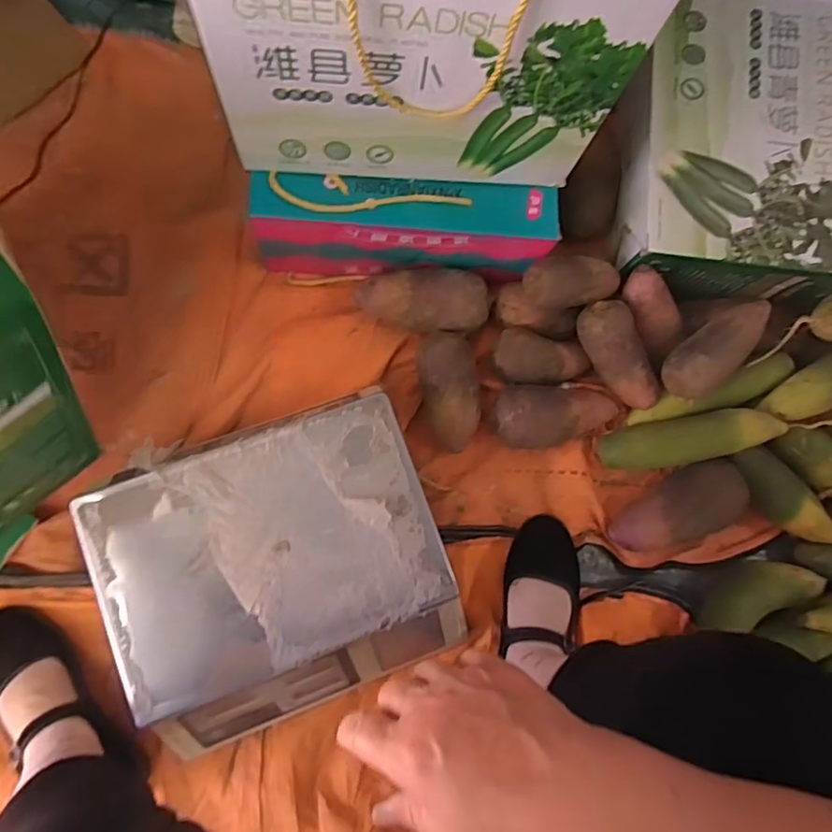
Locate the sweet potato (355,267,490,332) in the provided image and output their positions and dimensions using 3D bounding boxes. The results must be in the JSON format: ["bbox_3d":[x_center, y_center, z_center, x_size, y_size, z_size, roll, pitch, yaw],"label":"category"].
[{"bbox_3d":[0.010,-0.137,0.686,0.162,0.065,0.072,2,81,-5],"label":"sweet potato"}]

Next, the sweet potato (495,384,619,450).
[{"bbox_3d":[0.173,-0.001,0.692,0.163,0.060,0.075,-5,82,-17],"label":"sweet potato"}]

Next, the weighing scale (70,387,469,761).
[{"bbox_3d":[-0.139,0.167,0.612,0.328,0.111,0.291,-21,84,-8],"label":"weighing scale"}]

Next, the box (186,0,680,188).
[{"bbox_3d":[0.007,-0.324,0.482,0.354,0.255,0.122,-3,82,-6],"label":"box"}]

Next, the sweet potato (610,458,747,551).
[{"bbox_3d":[0.320,0.112,0.681,0.165,0.079,0.081,-26,85,-9],"label":"sweet potato"}]

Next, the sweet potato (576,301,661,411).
[{"bbox_3d":[0.252,-0.071,0.681,0.065,0.047,0.145,-36,104,-7],"label":"sweet potato"}]

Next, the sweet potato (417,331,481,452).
[{"bbox_3d":[0.040,-0.031,0.678,0.069,0.067,0.139,-2,82,-6],"label":"sweet potato"}]

